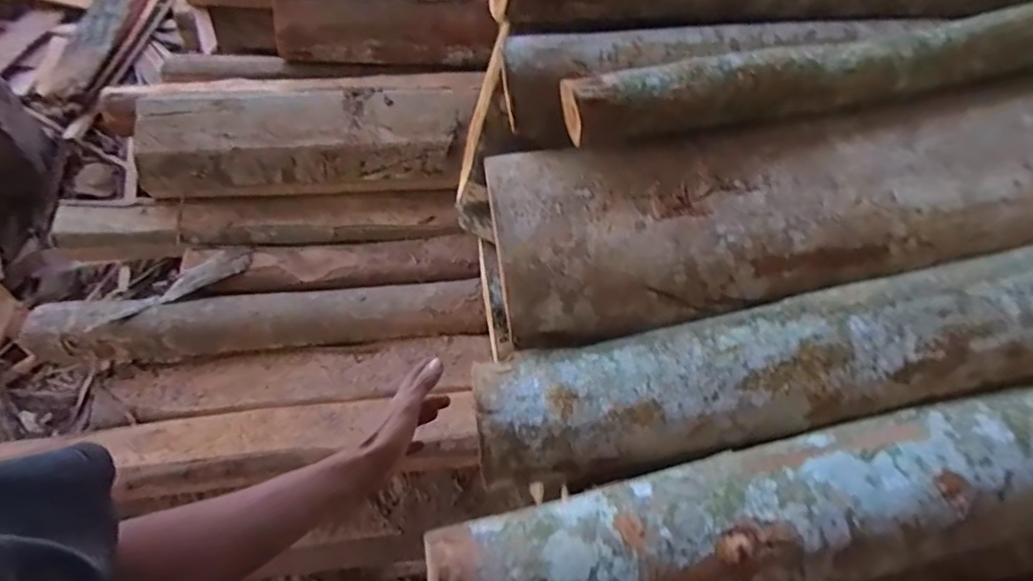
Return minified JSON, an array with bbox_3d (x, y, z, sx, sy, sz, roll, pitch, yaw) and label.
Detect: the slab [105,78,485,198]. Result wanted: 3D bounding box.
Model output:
[{"bbox_3d":[-0.413,-0.319,1.161,0.670,0.161,0.191,-2,52,-2],"label":"slab"}]

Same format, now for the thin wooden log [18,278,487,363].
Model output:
[{"bbox_3d":[-0.491,0.058,1.117,0.851,0.076,0.115,-3,53,-4],"label":"thin wooden log"}]

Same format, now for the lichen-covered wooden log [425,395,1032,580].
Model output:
[{"bbox_3d":[0.446,0.186,0.567,1.059,0.107,0.128,-9,53,-8],"label":"lichen-covered wooden log"}]

